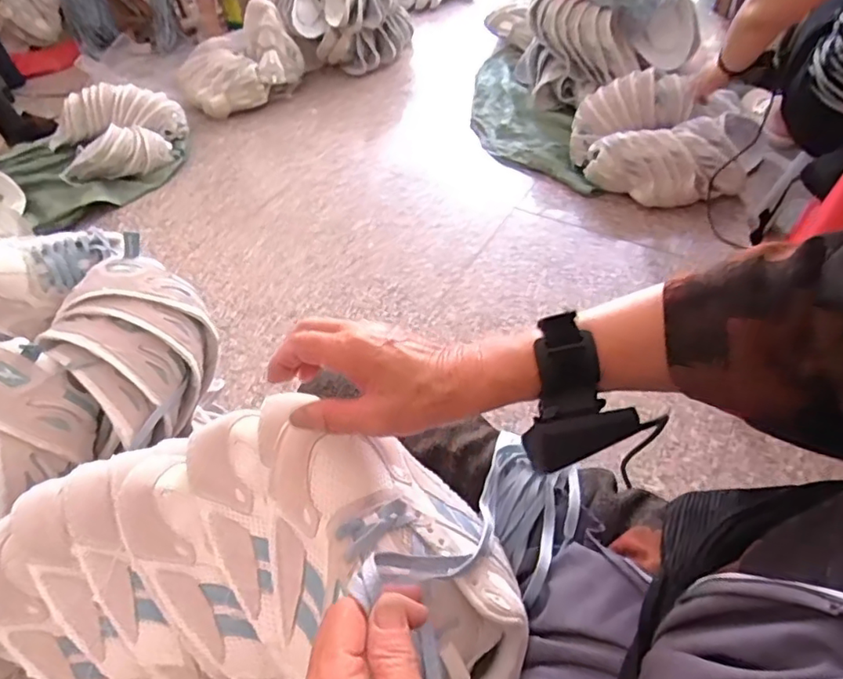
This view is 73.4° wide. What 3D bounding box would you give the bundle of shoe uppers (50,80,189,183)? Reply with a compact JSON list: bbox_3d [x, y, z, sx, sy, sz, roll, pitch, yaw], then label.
[{"bbox_3d":[-0.895,-0.618,1.657,0.384,0.157,0.333,-24,51,-15],"label":"bundle of shoe uppers"}]

